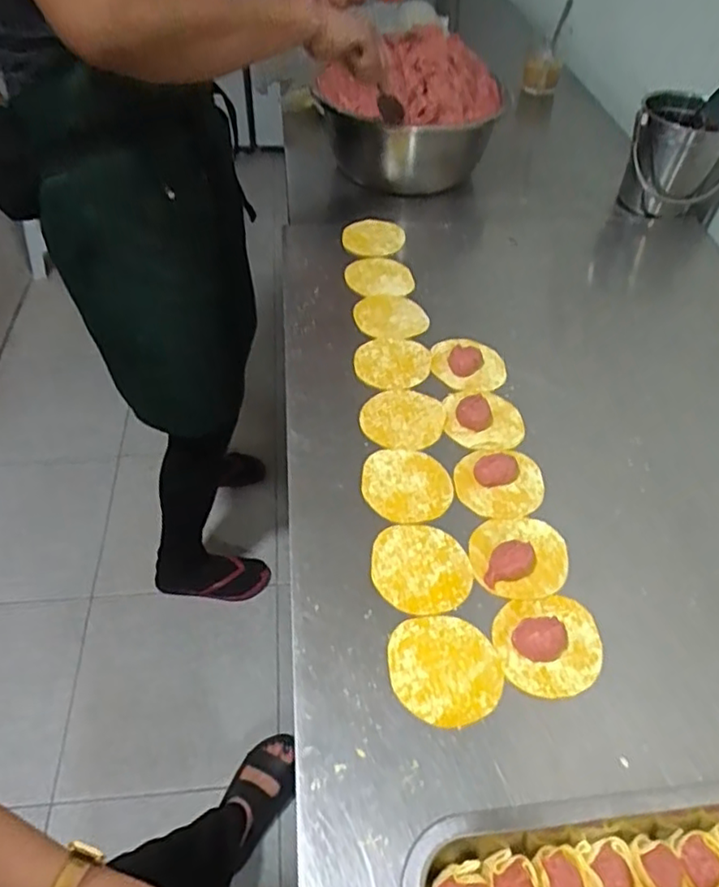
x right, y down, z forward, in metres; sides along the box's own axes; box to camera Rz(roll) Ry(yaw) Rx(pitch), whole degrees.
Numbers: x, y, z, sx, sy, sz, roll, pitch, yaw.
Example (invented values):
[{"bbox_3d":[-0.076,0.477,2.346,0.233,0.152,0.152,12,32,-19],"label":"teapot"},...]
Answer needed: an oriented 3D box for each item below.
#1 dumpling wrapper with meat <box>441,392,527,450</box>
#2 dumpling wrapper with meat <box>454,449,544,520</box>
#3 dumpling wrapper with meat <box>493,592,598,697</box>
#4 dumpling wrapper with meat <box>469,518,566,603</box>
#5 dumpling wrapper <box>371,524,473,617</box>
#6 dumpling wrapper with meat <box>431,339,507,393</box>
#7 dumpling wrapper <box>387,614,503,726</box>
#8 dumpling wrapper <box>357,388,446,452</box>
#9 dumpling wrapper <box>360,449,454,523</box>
[{"bbox_3d":[0.129,-0.030,0.649,0.079,0.024,0.081,5,48,-2],"label":"dumpling wrapper with meat"},{"bbox_3d":[0.133,0.033,0.596,0.082,0.016,0.079,2,48,-5],"label":"dumpling wrapper with meat"},{"bbox_3d":[0.148,0.149,0.487,0.083,0.023,0.076,3,48,-4],"label":"dumpling wrapper with meat"},{"bbox_3d":[0.138,0.091,0.540,0.081,0.023,0.080,4,48,-3],"label":"dumpling wrapper with meat"},{"bbox_3d":[0.052,0.105,0.537,0.080,0.004,0.082,3,52,0],"label":"dumpling wrapper"},{"bbox_3d":[0.122,-0.087,0.707,0.081,0.021,0.073,7,48,-1],"label":"dumpling wrapper with meat"},{"bbox_3d":[0.065,0.169,0.481,0.081,0.004,0.081,1,51,-1],"label":"dumpling wrapper"},{"bbox_3d":[0.046,-0.026,0.650,0.078,0.004,0.091,34,53,22],"label":"dumpling wrapper"},{"bbox_3d":[0.044,0.038,0.596,0.080,0.004,0.082,1,55,-2],"label":"dumpling wrapper"}]

